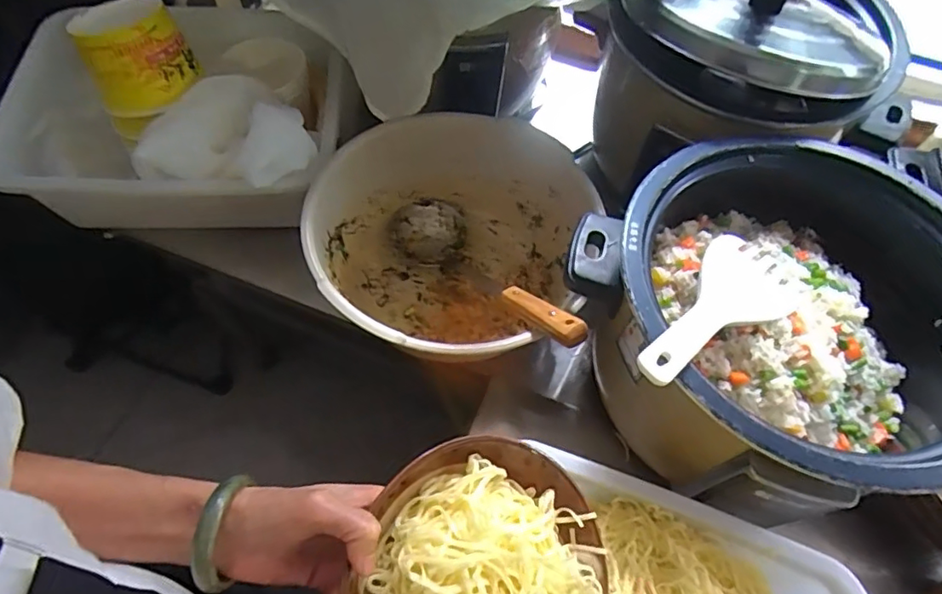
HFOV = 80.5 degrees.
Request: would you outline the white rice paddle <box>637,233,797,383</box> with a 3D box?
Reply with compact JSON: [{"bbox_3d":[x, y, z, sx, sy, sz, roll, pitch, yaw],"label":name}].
[{"bbox_3d":[0.201,0.008,0.455,0.235,0.013,0.084,-27,62,-41],"label":"white rice paddle"}]

